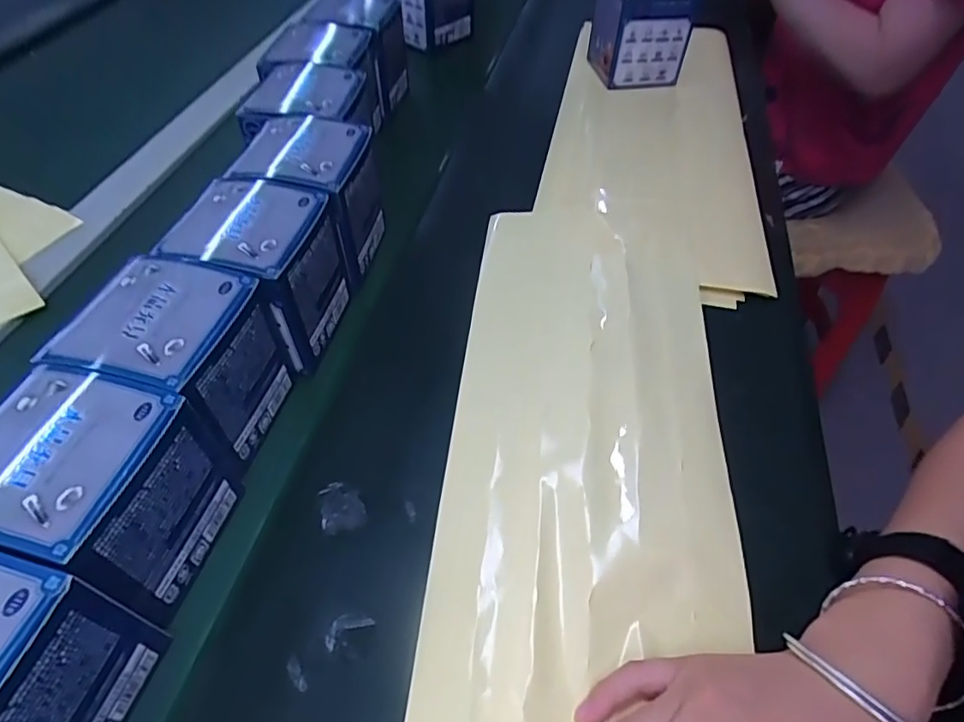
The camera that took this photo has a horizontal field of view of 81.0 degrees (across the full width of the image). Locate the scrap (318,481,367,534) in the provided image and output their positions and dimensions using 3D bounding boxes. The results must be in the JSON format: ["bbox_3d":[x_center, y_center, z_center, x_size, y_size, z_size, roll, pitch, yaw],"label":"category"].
[{"bbox_3d":[-0.079,0.082,0.320,0.024,0.004,0.030,-10,52,-9],"label":"scrap"}]

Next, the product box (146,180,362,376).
[{"bbox_3d":[-0.140,-0.060,0.367,0.079,0.093,0.085,10,52,7],"label":"product box"}]

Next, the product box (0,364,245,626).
[{"bbox_3d":[-0.183,0.064,0.273,0.076,0.088,0.080,11,52,8],"label":"product box"}]

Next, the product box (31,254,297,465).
[{"bbox_3d":[-0.168,0.001,0.322,0.078,0.097,0.080,9,52,6],"label":"product box"}]

